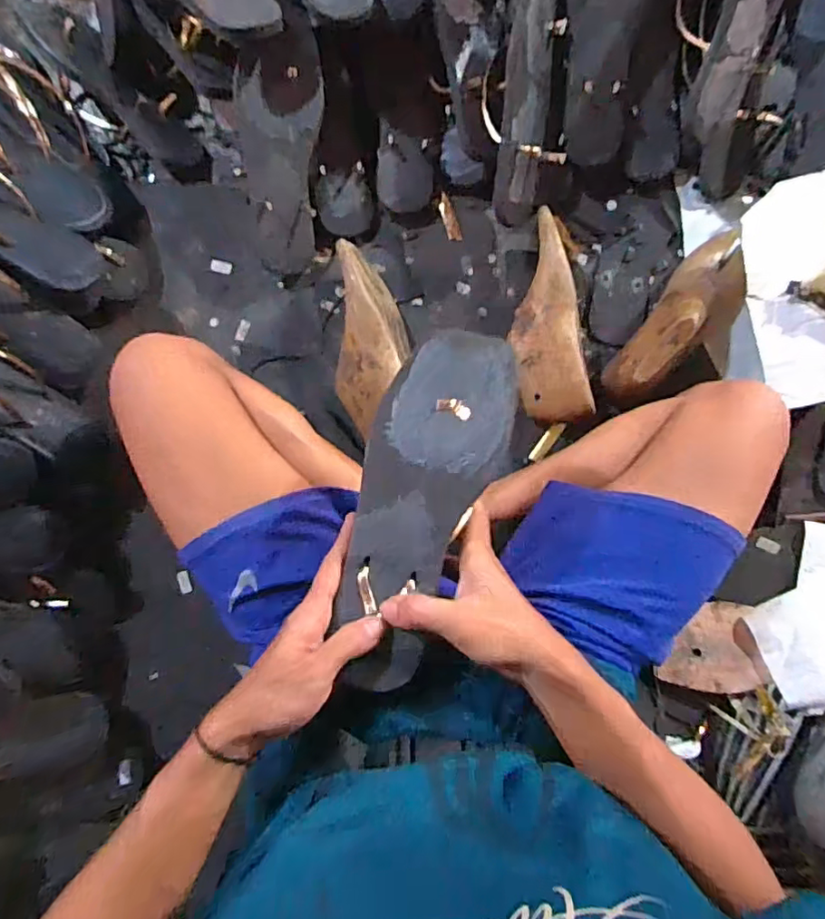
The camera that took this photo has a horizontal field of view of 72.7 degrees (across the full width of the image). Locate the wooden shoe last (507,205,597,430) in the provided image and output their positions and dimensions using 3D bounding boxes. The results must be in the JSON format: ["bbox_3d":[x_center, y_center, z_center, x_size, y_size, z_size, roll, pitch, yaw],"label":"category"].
[{"bbox_3d":[0.147,-0.154,0.631,0.081,0.065,0.228,-12,91,1],"label":"wooden shoe last"}]

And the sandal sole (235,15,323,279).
[{"bbox_3d":[-0.132,-0.327,0.598,0.089,0.024,0.233,-12,116,-20],"label":"sandal sole"}]

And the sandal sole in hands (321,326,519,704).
[{"bbox_3d":[0.006,0.029,0.407,0.093,0.020,0.260,19,82,-2],"label":"sandal sole in hands"}]

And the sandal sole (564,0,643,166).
[{"bbox_3d":[0.197,-0.443,0.569,0.082,0.031,0.247,2,114,-1],"label":"sandal sole"}]

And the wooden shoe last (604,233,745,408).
[{"bbox_3d":[0.305,-0.153,0.617,0.081,0.090,0.233,40,92,-1],"label":"wooden shoe last"}]

